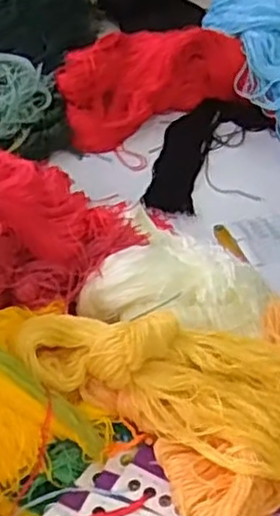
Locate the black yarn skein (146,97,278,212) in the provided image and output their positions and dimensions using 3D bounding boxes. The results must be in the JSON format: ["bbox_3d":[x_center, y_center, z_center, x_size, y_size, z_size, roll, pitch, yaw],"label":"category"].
[{"bbox_3d":[0.065,-0.117,0.782,0.095,0.025,0.179,27,56,16],"label":"black yarn skein"}]

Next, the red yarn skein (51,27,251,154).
[{"bbox_3d":[0.003,-0.225,0.830,0.210,0.069,0.155,-17,56,-16],"label":"red yarn skein"}]

